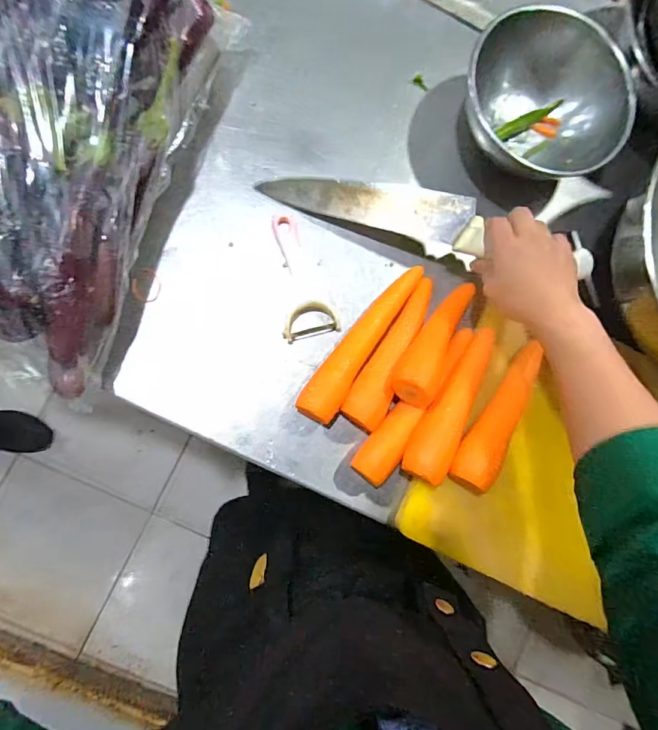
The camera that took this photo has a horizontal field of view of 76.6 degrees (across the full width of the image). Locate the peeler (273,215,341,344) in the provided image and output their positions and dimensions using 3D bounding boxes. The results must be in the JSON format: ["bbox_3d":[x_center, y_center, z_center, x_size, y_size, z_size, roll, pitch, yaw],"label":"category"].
[{"bbox_3d":[-0.042,-0.096,0.461,0.059,0.026,0.140,-23,88,-9],"label":"peeler"}]

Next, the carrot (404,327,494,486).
[{"bbox_3d":[0.133,0.037,0.428,0.049,0.034,0.176,31,82,-4],"label":"carrot"}]

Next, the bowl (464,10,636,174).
[{"bbox_3d":[0.237,-0.292,0.476,0.185,0.094,0.167,-12,87,-8],"label":"bowl"}]

